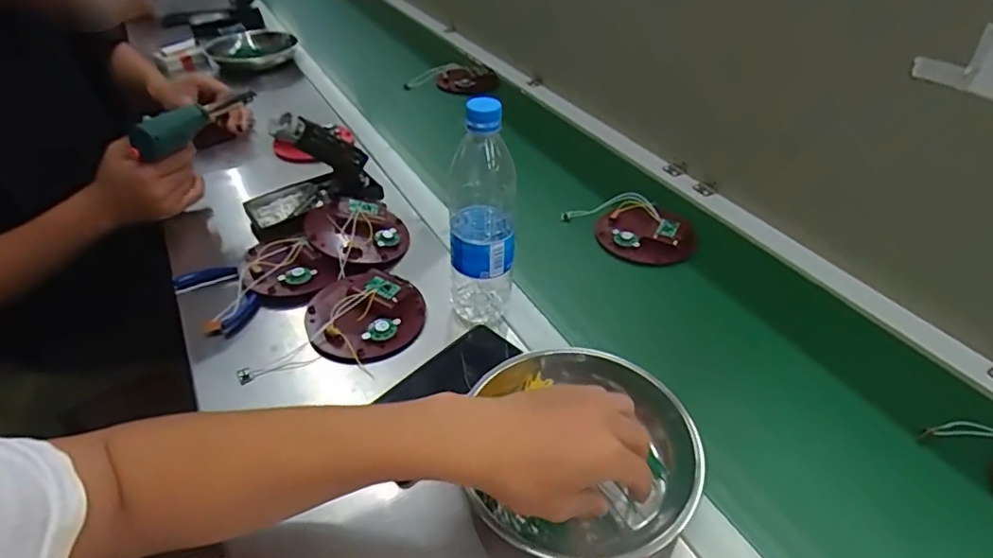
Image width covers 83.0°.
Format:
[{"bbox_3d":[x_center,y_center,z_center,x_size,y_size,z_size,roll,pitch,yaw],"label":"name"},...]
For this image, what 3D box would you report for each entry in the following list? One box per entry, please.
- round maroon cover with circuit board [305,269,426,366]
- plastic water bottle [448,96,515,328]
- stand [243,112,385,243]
[{"bbox_3d":[-0.136,0.033,0.582,0.116,0.025,0.113,-10,41,-11],"label":"round maroon cover with circuit board"},{"bbox_3d":[-0.015,-0.056,0.537,0.063,0.231,0.064,-3,40,-3],"label":"plastic water bottle"},{"bbox_3d":[-0.236,-0.145,0.697,0.164,0.110,0.095,-16,43,-18],"label":"stand"}]

